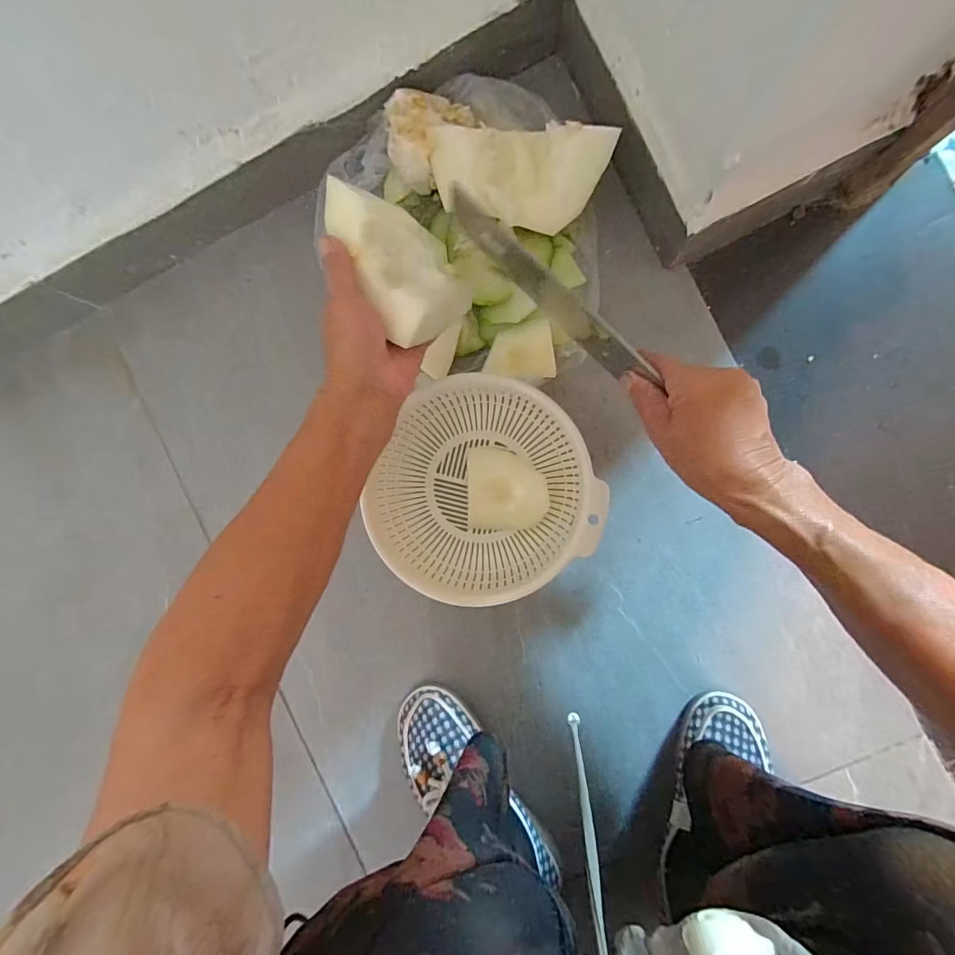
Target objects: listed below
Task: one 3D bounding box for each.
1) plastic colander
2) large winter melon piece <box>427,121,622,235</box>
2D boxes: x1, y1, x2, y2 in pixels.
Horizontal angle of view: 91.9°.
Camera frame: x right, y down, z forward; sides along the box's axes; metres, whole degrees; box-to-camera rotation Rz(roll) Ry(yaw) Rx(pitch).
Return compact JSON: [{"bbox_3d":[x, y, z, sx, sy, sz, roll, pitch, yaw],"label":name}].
[{"bbox_3d":[0.003,0.013,0.459,0.205,0.082,0.197,0,90,3],"label":"plastic colander"},{"bbox_3d":[0.038,-0.273,0.424,0.163,0.045,0.091,3,90,5],"label":"large winter melon piece"}]

